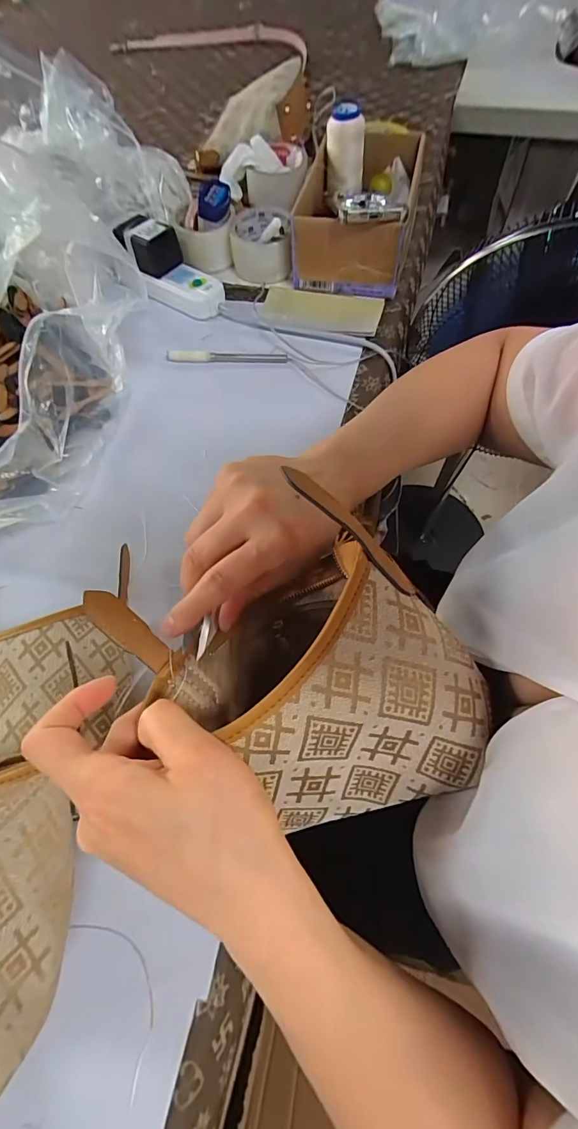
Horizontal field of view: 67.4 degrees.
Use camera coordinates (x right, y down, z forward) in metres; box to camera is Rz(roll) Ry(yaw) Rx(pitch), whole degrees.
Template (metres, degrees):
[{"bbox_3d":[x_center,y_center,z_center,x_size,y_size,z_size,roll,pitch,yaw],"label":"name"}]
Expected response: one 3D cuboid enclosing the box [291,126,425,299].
[{"bbox_3d":[0.093,-0.474,0.587,0.137,0.096,0.242,11,66,8],"label":"box"}]

